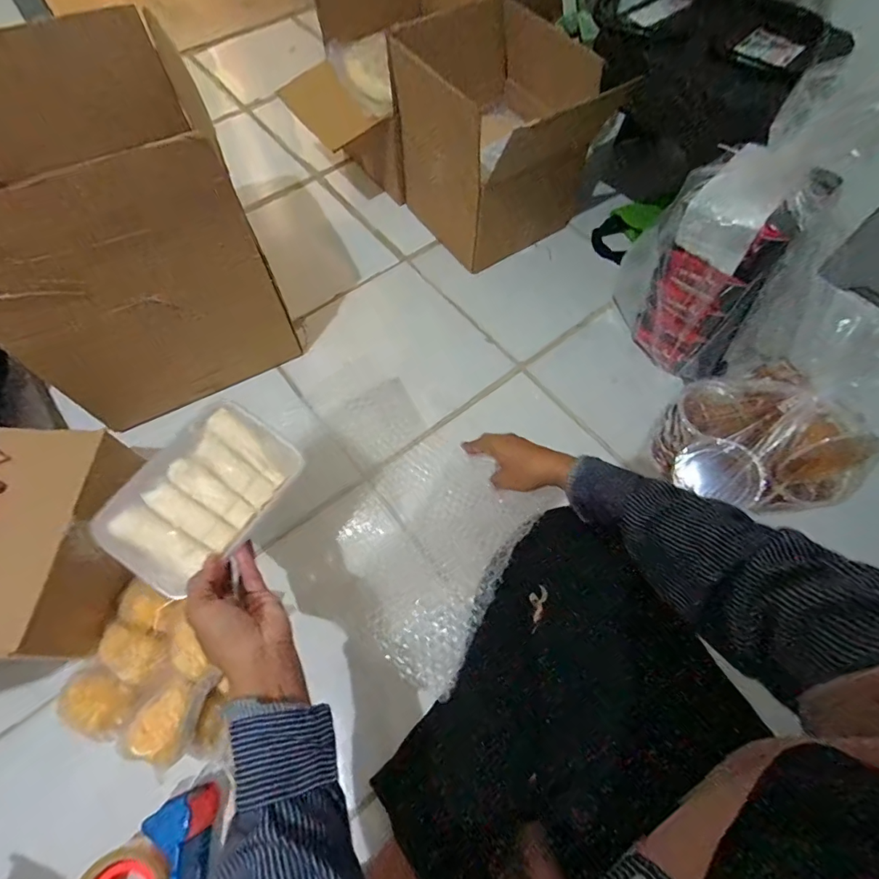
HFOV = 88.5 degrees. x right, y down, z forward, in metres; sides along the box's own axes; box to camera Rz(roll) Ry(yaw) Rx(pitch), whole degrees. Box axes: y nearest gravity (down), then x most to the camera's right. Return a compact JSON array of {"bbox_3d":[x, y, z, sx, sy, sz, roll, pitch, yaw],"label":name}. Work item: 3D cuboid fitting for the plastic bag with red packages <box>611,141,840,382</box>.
[{"bbox_3d":[0.346,-0.227,0.599,0.178,0.315,0.106,29,67,13],"label":"plastic bag with red packages"}]

